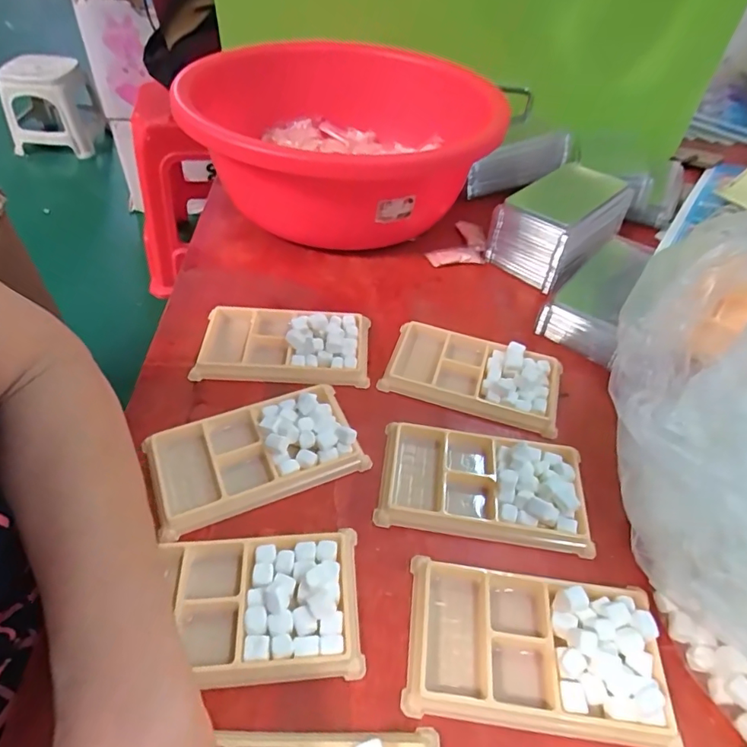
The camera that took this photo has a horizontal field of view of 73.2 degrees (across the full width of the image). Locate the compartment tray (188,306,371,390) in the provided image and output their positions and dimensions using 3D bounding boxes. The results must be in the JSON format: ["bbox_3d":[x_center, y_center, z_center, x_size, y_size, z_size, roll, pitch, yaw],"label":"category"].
[{"bbox_3d":[-0.073,-0.025,0.408,0.136,0.018,0.072,3,48,0],"label":"compartment tray"}]

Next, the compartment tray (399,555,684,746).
[{"bbox_3d":[0.085,0.144,0.266,0.130,0.019,0.073,7,48,4],"label":"compartment tray"}]

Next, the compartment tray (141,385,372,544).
[{"bbox_3d":[-0.081,0.052,0.341,0.136,0.020,0.073,-18,51,-18],"label":"compartment tray"}]

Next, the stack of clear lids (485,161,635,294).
[{"bbox_3d":[0.184,-0.143,0.488,0.121,0.079,0.085,-34,58,-29],"label":"stack of clear lids"}]

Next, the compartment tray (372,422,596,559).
[{"bbox_3d":[0.073,0.070,0.331,0.134,0.019,0.072,8,48,5],"label":"compartment tray"}]

